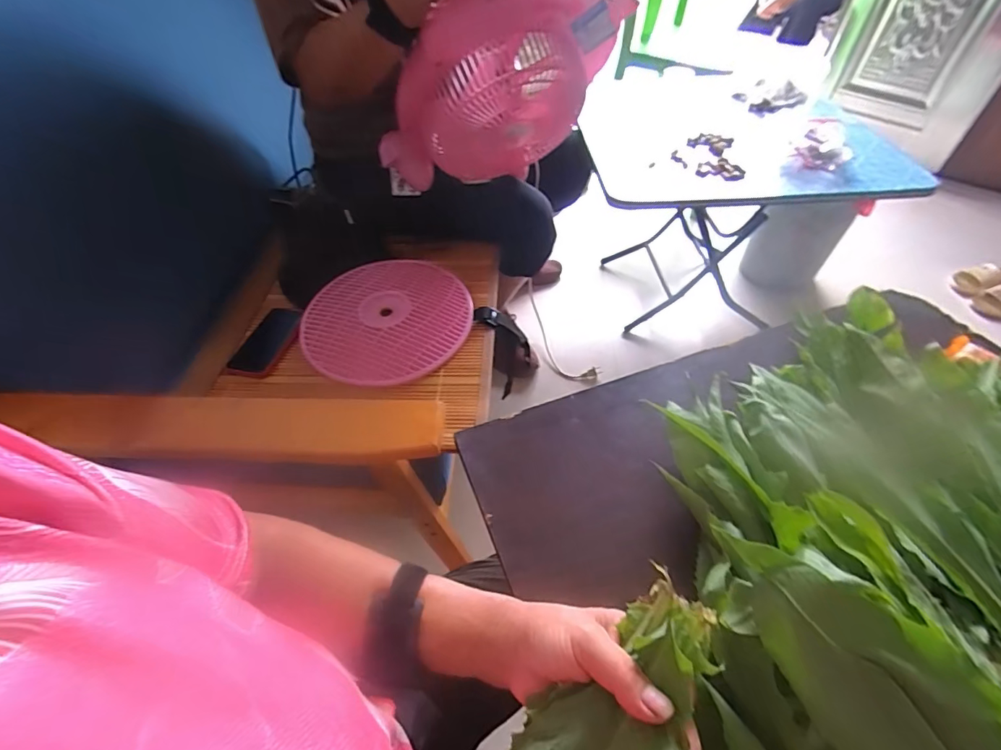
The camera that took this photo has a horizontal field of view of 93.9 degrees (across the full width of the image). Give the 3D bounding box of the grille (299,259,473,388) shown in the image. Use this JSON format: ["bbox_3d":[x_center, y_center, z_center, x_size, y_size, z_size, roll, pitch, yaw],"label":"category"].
[{"bbox_3d":[-0.176,-0.092,0.736,0.251,0.025,0.257,0,49,0],"label":"grille"}]

